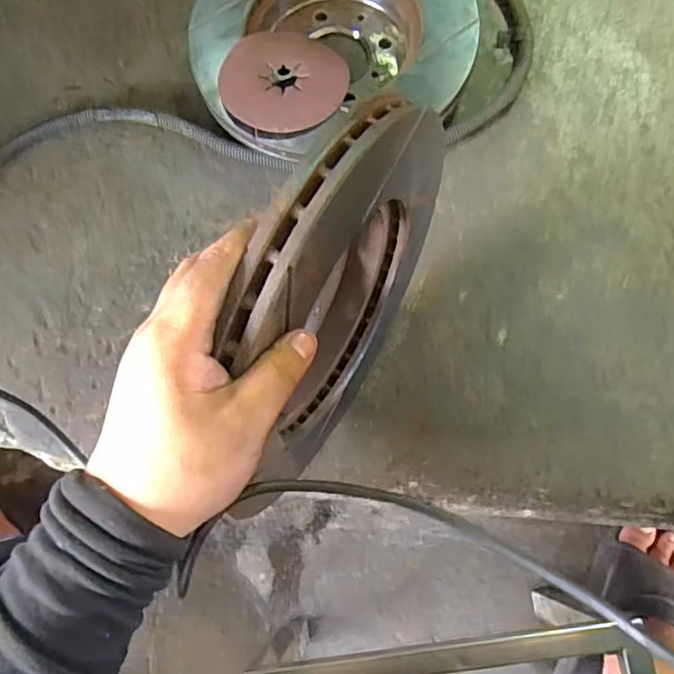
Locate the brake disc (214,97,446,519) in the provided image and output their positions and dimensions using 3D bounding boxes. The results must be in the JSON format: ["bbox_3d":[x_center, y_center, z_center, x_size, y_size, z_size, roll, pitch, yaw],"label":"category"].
[{"bbox_3d":[-0.001,-0.027,0.343,0.042,0.210,0.211,27,77,9],"label":"brake disc"}]

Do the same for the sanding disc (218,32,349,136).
[{"bbox_3d":[-0.045,-0.221,0.515,0.108,0.006,0.093,-21,82,-12],"label":"sanding disc"}]

